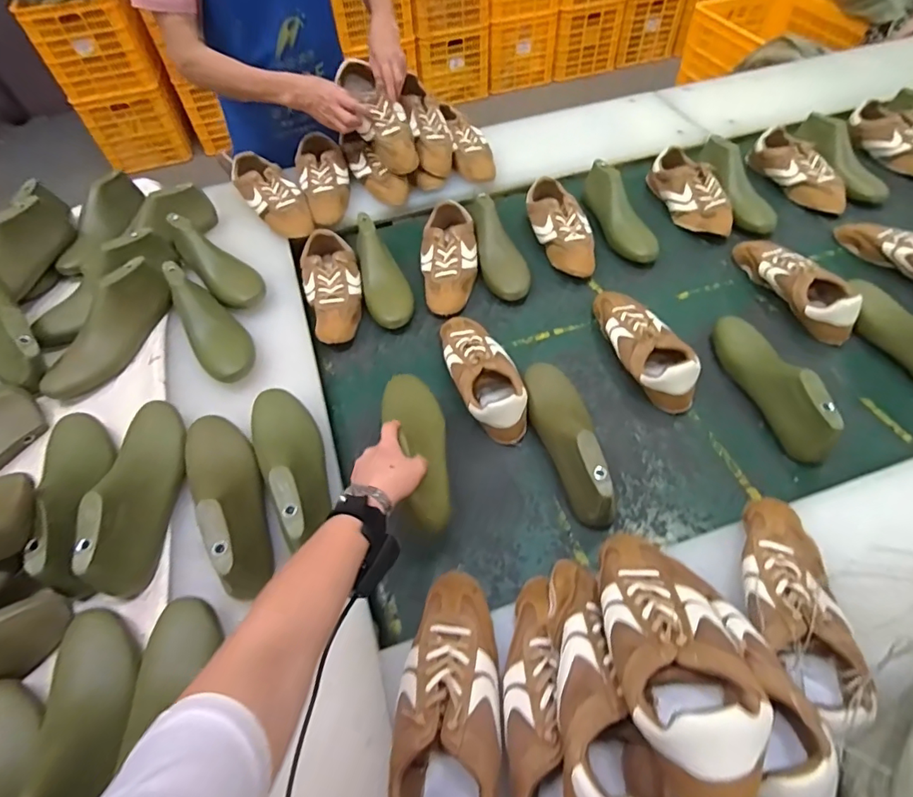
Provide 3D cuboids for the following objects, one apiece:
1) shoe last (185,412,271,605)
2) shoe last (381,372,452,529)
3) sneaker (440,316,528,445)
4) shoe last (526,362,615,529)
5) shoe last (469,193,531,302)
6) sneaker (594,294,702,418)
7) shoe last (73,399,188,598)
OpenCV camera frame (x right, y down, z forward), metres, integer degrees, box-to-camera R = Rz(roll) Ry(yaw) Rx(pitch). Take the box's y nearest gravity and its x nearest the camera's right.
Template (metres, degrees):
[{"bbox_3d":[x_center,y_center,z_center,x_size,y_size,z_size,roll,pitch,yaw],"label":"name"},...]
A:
[{"bbox_3d":[-0.290,0.111,0.631,0.083,0.085,0.264,-32,59,-15],"label":"shoe last"},{"bbox_3d":[-0.053,0.049,0.676,0.076,0.067,0.267,-14,44,-4],"label":"shoe last"},{"bbox_3d":[0.037,-0.053,0.820,0.105,0.069,0.266,-18,57,-7],"label":"sneaker"},{"bbox_3d":[0.156,0.045,0.731,0.076,0.097,0.278,-10,56,-2],"label":"shoe last"},{"bbox_3d":[0.070,-0.312,0.999,0.079,0.070,0.269,-16,70,-6],"label":"shoe last"},{"bbox_3d":[0.314,-0.100,0.836,0.107,0.070,0.265,-18,57,-7],"label":"sneaker"},{"bbox_3d":[-0.416,0.104,0.653,0.087,0.089,0.269,-15,56,-5],"label":"shoe last"}]

